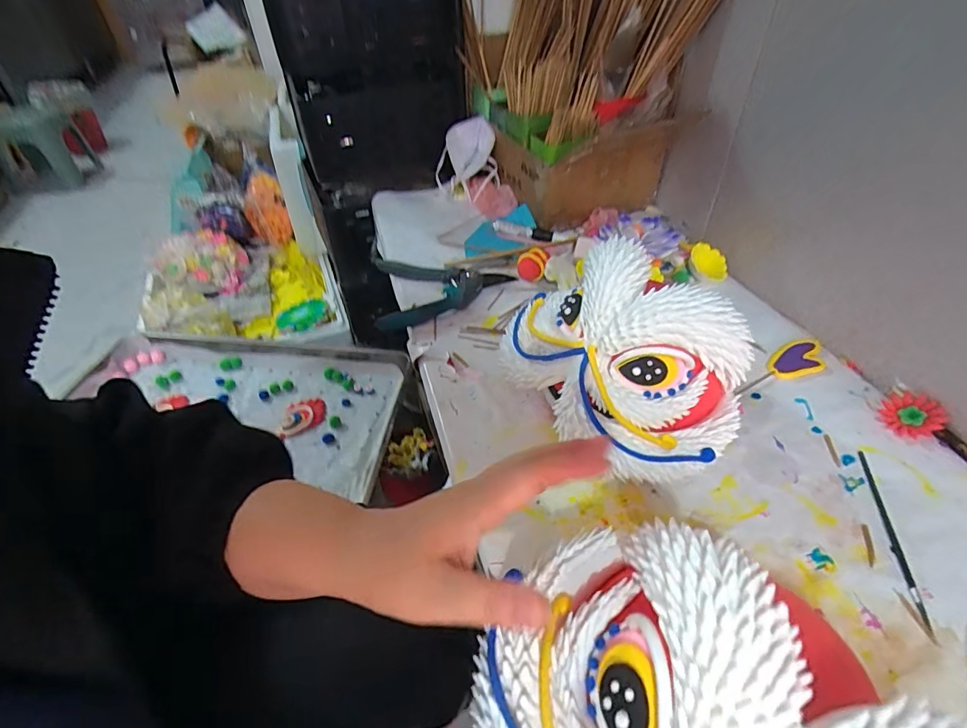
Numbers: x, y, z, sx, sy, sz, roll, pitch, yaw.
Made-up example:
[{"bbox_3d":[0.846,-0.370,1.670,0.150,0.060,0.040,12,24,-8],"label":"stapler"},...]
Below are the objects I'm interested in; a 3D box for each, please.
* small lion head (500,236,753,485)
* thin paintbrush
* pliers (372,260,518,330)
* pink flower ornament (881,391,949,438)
[{"bbox_3d":[0.106,-0.016,0.423,0.139,0.119,0.221,-35,52,-30],"label":"small lion head"},{"bbox_3d":[0.324,0.134,0.395,0.007,0.004,0.157,8,44,11],"label":"thin paintbrush"},{"bbox_3d":[-0.051,-0.098,0.629,0.168,0.022,0.140,-6,43,-4],"label":"pliers"},{"bbox_3d":[0.404,0.050,0.469,0.048,0.009,0.044,-14,54,19],"label":"pink flower ornament"}]

